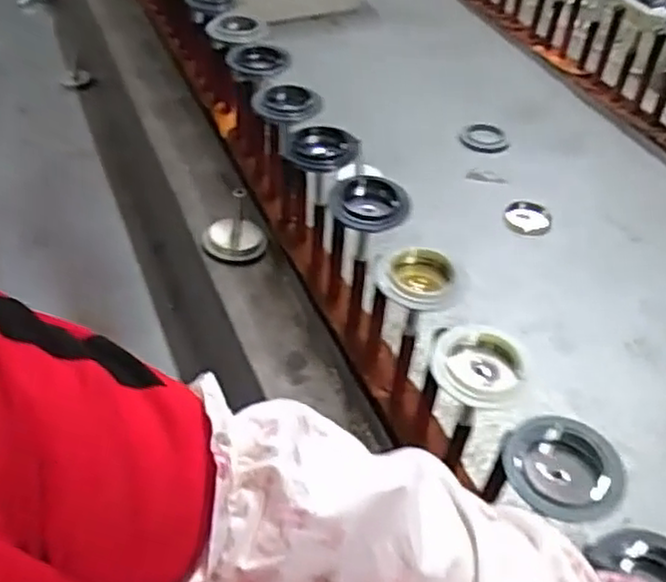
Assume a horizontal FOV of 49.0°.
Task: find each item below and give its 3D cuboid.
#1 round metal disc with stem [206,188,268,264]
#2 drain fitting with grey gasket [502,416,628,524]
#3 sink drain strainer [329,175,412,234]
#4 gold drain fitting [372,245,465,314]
[{"bbox_3d":[-0.129,-0.066,0.960,0.082,0.018,0.082,-2,40,-10],"label":"round metal disc with stem"},{"bbox_3d":[0.160,0.123,0.510,0.078,0.022,0.075,4,39,-3],"label":"drain fitting with grey gasket"},{"bbox_3d":[0.037,-0.086,0.728,0.077,0.024,0.077,10,39,5],"label":"sink drain strainer"},{"bbox_3d":[0.077,-0.010,0.655,0.078,0.029,0.071,11,39,6],"label":"gold drain fitting"}]

